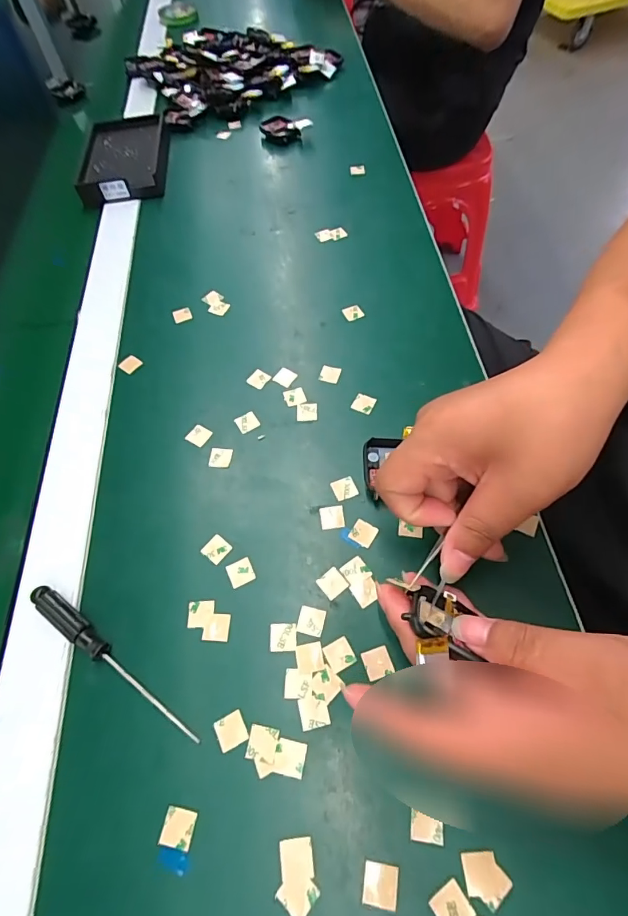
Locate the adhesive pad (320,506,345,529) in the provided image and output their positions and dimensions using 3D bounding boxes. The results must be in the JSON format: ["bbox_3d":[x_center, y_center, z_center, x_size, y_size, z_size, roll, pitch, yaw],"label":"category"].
[{"bbox_3d":[0.012,0.039,0.295,0.016,0.004,0.015,-6,61,1],"label":"adhesive pad"}]

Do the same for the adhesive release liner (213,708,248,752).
[{"bbox_3d":[-0.045,0.146,0.238,0.016,0.004,0.015,-27,63,-11],"label":"adhesive release liner"}]

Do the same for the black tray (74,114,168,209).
[{"bbox_3d":[-0.219,-0.346,0.515,0.093,0.024,0.135,-10,61,-1],"label":"black tray"}]

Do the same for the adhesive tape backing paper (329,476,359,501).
[{"bbox_3d":[0.021,0.020,0.305,0.016,0.004,0.016,-21,62,-8],"label":"adhesive tape backing paper"}]

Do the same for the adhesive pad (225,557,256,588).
[{"bbox_3d":[-0.047,0.072,0.281,0.015,0.004,0.016,-24,62,-9],"label":"adhesive pad"}]

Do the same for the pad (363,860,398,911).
[{"bbox_3d":[0.031,0.197,0.205,0.016,0.004,0.015,7,61,8],"label":"pad"}]

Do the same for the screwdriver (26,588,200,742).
[{"bbox_3d":[-0.117,0.116,0.253,0.130,0.012,0.014,32,68,20],"label":"screwdriver"}]

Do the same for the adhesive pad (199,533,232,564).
[{"bbox_3d":[-0.064,0.059,0.289,0.016,0.004,0.016,35,69,21],"label":"adhesive pad"}]

